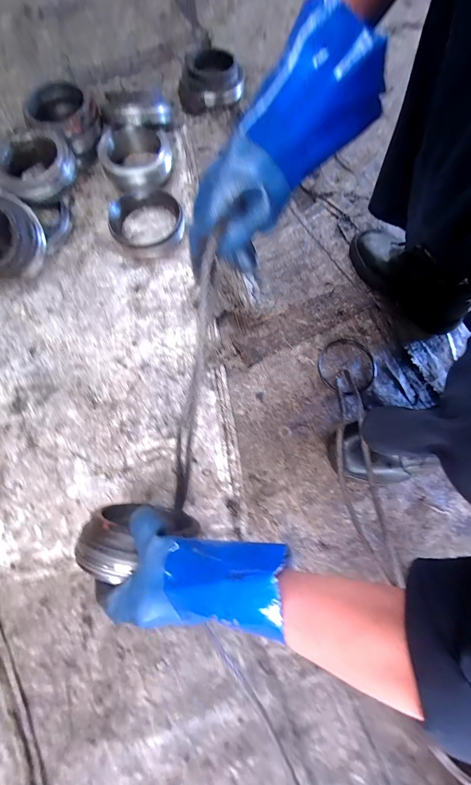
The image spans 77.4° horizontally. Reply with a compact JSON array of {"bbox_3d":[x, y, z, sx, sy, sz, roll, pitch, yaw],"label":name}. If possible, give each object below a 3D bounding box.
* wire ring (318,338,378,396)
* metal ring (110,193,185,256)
[{"bbox_3d":[0.213,-0.051,0.562,0.112,0.004,0.110,0,73,-2],"label":"wire ring"},{"bbox_3d":[-0.188,-0.362,0.624,0.150,0.039,0.150,0,73,-2],"label":"metal ring"}]

